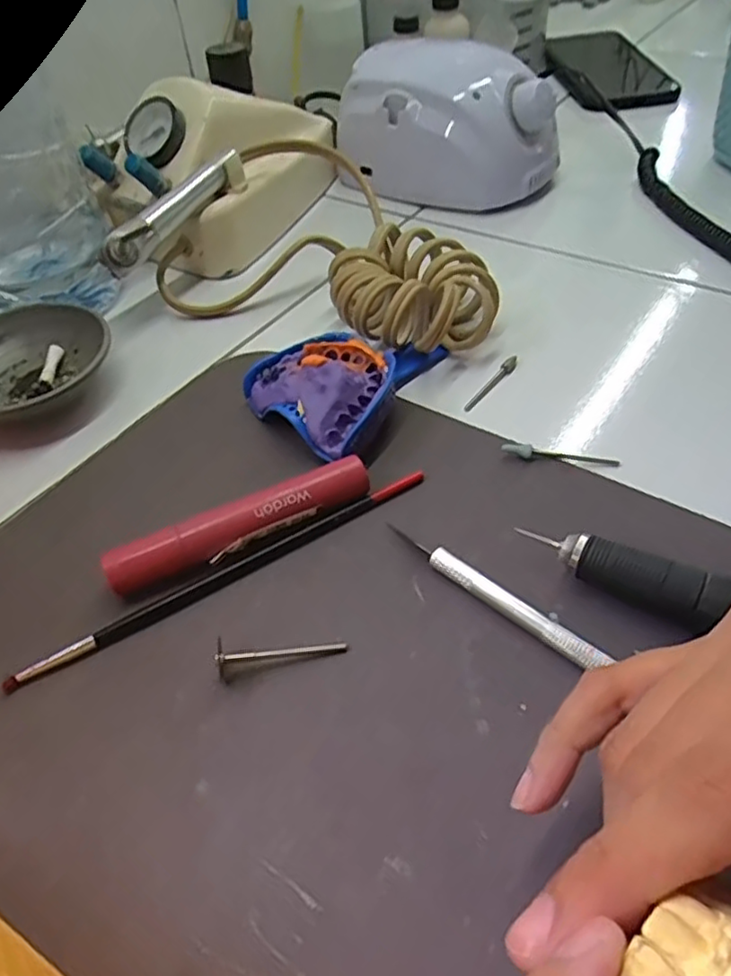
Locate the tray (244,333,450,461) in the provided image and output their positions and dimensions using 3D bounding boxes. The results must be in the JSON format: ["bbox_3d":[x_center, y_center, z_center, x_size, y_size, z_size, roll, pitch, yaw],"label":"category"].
[{"bbox_3d":[-0.010,-0.055,0.313,0.074,0.032,0.092,27,56,28],"label":"tray"}]

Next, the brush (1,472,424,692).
[{"bbox_3d":[-0.051,0.030,0.249,0.170,0.005,0.007,-27,50,-17],"label":"brush"}]

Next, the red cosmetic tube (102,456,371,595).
[{"bbox_3d":[-0.047,0.015,0.254,0.104,0.016,0.014,-23,49,-13],"label":"red cosmetic tube"}]

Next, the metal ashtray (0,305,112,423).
[{"bbox_3d":[-0.176,-0.065,0.339,0.084,0.026,0.075,-19,48,-11],"label":"metal ashtray"}]

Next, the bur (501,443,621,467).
[{"bbox_3d":[0.084,-0.014,0.277,0.049,0.007,0.006,5,48,12],"label":"bur"}]

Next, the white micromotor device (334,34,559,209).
[{"bbox_3d":[0.059,-0.255,0.453,0.144,0.075,0.086,21,53,24],"label":"white micromotor device"}]

